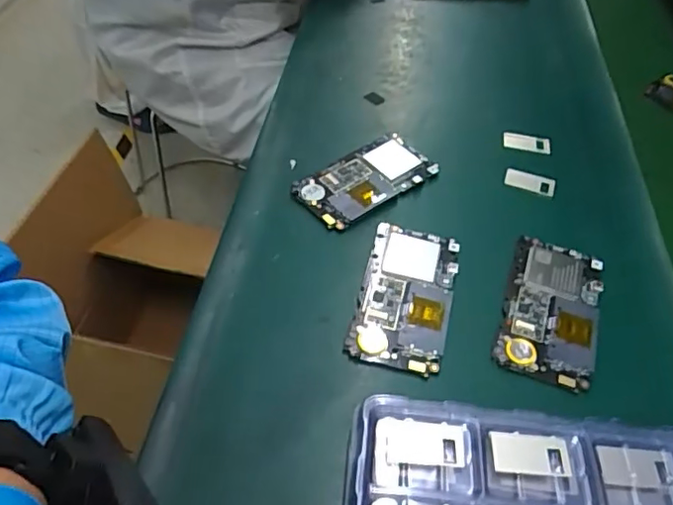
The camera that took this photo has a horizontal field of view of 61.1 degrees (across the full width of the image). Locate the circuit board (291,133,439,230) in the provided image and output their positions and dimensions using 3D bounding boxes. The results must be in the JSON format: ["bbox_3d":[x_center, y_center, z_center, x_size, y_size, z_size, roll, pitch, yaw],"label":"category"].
[{"bbox_3d":[0.026,-0.064,0.499,0.121,0.010,0.061,-27,58,-26],"label":"circuit board"}]

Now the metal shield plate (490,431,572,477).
[{"bbox_3d":[0.112,0.116,0.329,0.044,0.005,0.024,5,50,-3],"label":"metal shield plate"}]

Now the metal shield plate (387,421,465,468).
[{"bbox_3d":[0.051,0.111,0.330,0.043,0.004,0.024,3,56,2],"label":"metal shield plate"}]

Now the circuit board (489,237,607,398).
[{"bbox_3d":[0.159,0.040,0.418,0.065,0.005,0.122,20,51,10],"label":"circuit board"}]

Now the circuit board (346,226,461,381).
[{"bbox_3d":[0.052,0.029,0.420,0.065,0.005,0.122,15,50,5],"label":"circuit board"}]

